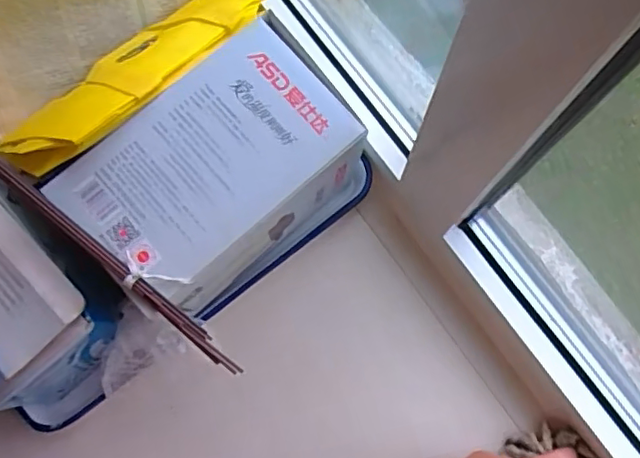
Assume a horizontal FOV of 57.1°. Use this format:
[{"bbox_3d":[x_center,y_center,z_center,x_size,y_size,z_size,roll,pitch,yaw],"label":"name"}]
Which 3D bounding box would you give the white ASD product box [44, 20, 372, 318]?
[{"bbox_3d":[-0.087,-0.044,0.542,0.224,0.131,0.142,-42,79,-8],"label":"white ASD product box"}]

